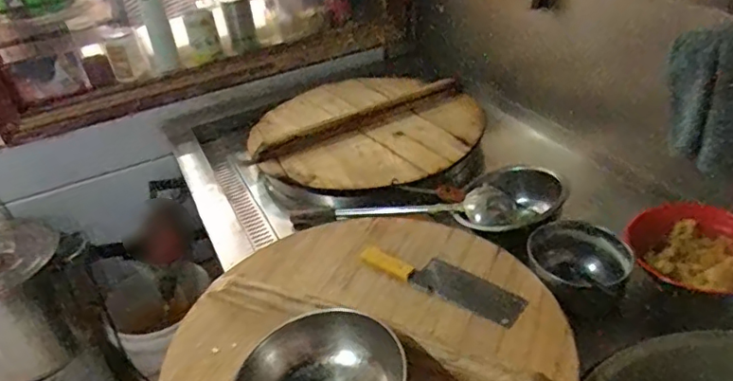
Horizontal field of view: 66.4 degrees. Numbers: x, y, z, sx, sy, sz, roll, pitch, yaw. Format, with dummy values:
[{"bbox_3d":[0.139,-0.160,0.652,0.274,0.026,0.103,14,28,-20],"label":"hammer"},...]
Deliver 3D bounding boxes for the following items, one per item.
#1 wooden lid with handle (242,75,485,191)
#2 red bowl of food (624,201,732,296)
[{"bbox_3d":[-0.005,-0.150,1.373,0.520,0.078,0.484,-5,34,3],"label":"wooden lid with handle"},{"bbox_3d":[0.532,0.101,0.895,0.214,0.064,0.184,16,40,29],"label":"red bowl of food"}]

